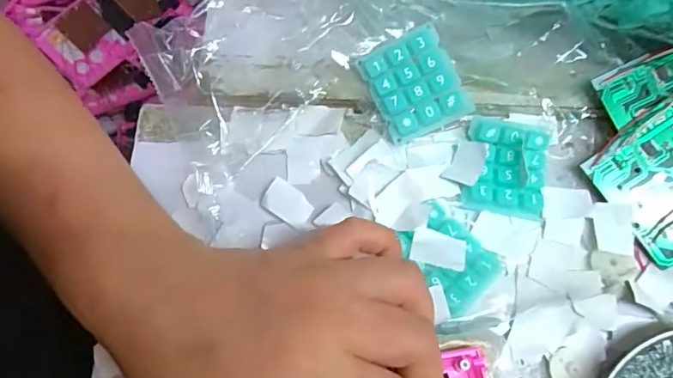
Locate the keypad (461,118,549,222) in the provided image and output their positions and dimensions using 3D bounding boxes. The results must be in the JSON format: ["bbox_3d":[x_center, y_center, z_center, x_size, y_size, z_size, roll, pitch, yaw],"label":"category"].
[{"bbox_3d":[0.101,-0.013,0.298,0.045,0.011,0.055,8,71,4],"label":"keypad"}]

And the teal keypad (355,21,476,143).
[{"bbox_3d":[0.046,-0.061,0.295,0.049,0.012,0.056,-26,87,5],"label":"teal keypad"}]

